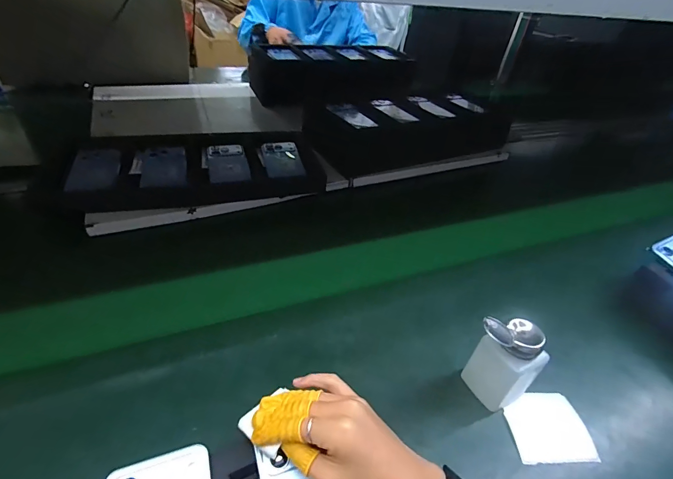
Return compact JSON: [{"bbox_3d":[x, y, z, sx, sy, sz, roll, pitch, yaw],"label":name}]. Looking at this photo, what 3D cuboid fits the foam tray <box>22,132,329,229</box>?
[{"bbox_3d":[-0.277,-0.138,0.688,0.482,0.045,0.212,-11,42,-21],"label":"foam tray"}]

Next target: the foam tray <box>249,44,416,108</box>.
[{"bbox_3d":[-0.016,-0.532,1.129,0.484,0.133,0.226,-10,42,-20],"label":"foam tray"}]

